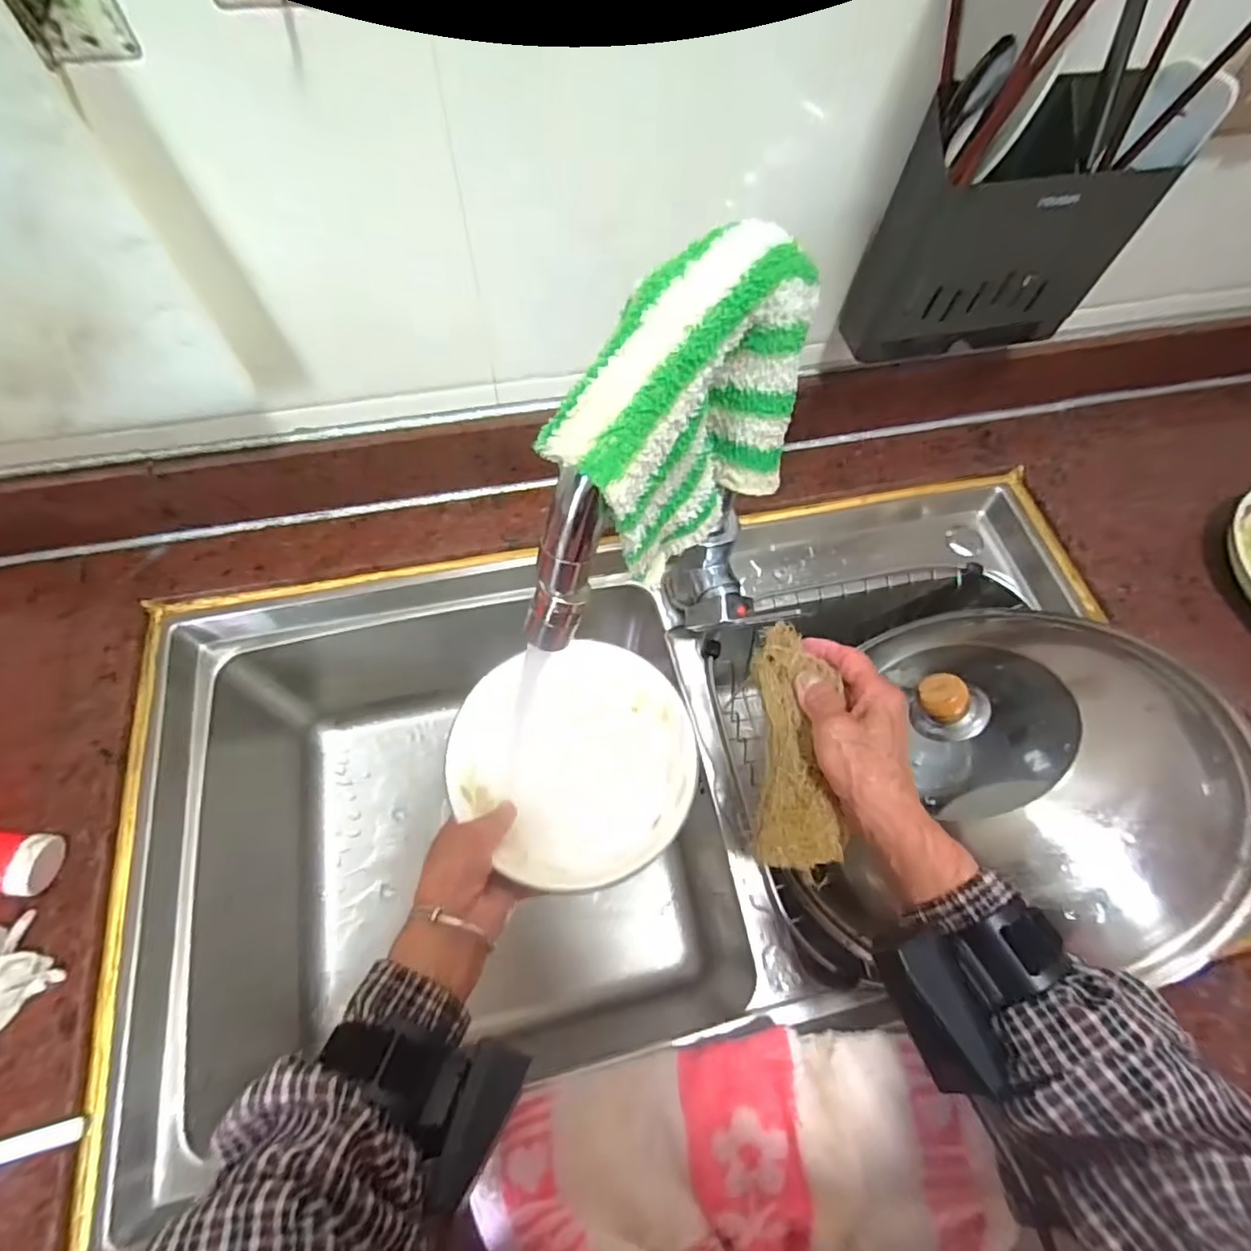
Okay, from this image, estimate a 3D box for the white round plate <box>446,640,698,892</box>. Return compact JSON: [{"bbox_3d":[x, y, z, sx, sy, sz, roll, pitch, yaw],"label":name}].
[{"bbox_3d":[-0.036,0.098,0.450,0.165,0.033,0.171,1,65,-3],"label":"white round plate"}]

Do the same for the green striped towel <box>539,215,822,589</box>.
[{"bbox_3d":[0.030,-0.085,0.253,0.137,0.115,0.043,-38,73,-20],"label":"green striped towel"}]

